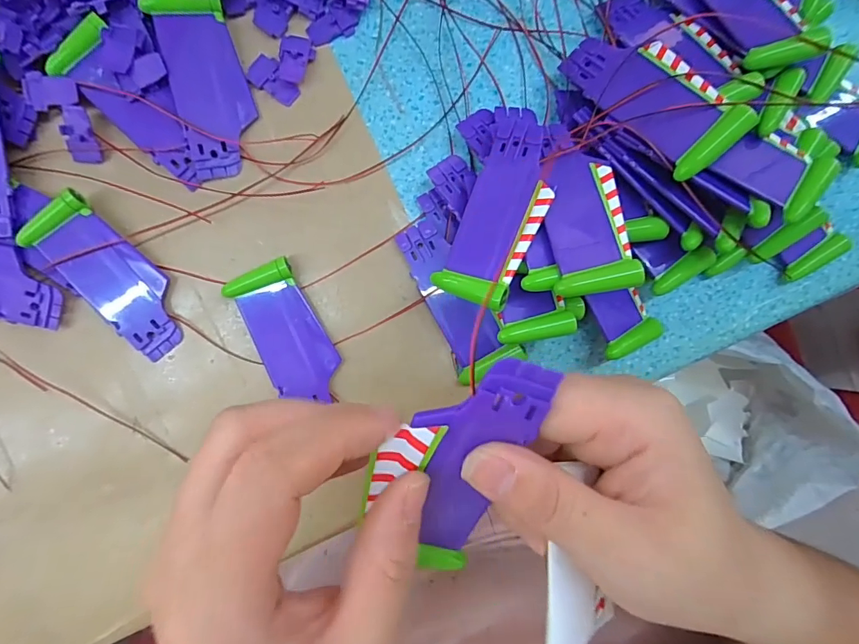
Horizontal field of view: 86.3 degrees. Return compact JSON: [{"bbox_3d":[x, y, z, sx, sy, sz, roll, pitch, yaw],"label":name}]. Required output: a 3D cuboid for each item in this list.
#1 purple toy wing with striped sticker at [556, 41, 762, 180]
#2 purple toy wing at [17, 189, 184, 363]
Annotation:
[{"bbox_3d":[0.104,-0.109,0.216,0.036,0.005,0.088,-41,69,14],"label":"purple toy wing with striped sticker"},{"bbox_3d":[-0.163,-0.022,0.236,0.036,0.014,0.086,-43,94,-1],"label":"purple toy wing"}]

